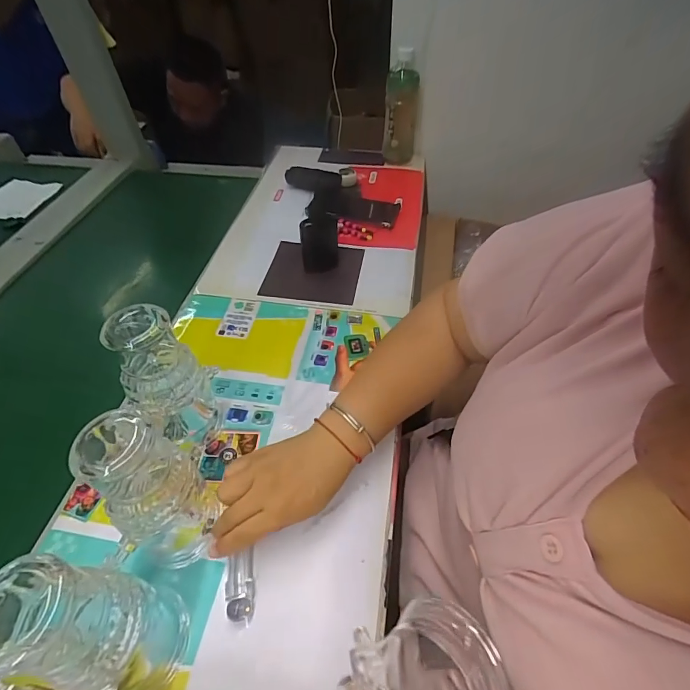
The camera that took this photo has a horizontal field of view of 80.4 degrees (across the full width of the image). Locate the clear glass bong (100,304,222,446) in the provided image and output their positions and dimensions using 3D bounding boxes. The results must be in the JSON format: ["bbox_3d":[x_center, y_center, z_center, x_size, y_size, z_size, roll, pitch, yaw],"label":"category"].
[{"bbox_3d":[-0.175,0.034,0.411,0.076,0.172,0.073,-31,55,-24],"label":"clear glass bong"}]

